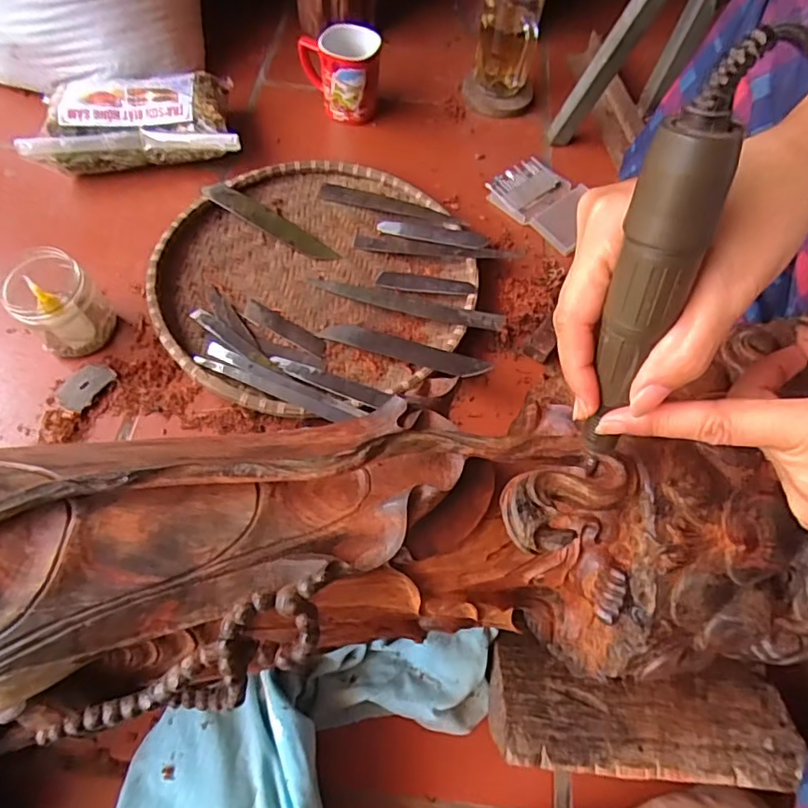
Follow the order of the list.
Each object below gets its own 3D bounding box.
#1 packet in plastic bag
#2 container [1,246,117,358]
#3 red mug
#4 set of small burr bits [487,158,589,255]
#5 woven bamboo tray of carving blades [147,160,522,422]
[{"bbox_3d":[-0.326,-0.352,0.691,0.244,0.072,0.146,-4,61,-4],"label":"packet in plastic bag"},{"bbox_3d":[-0.333,-0.100,0.539,0.074,0.098,0.072,-35,68,-19],"label":"container"},{"bbox_3d":[-0.082,-0.432,0.738,0.104,0.092,0.078,-4,61,-4],"label":"red mug"},{"bbox_3d":[0.179,-0.255,0.701,0.129,0.016,0.099,41,67,19],"label":"set of small burr bits"},{"bbox_3d":[-0.086,-0.137,0.610,0.341,0.031,0.346,-26,65,-15],"label":"woven bamboo tray of carving blades"}]

